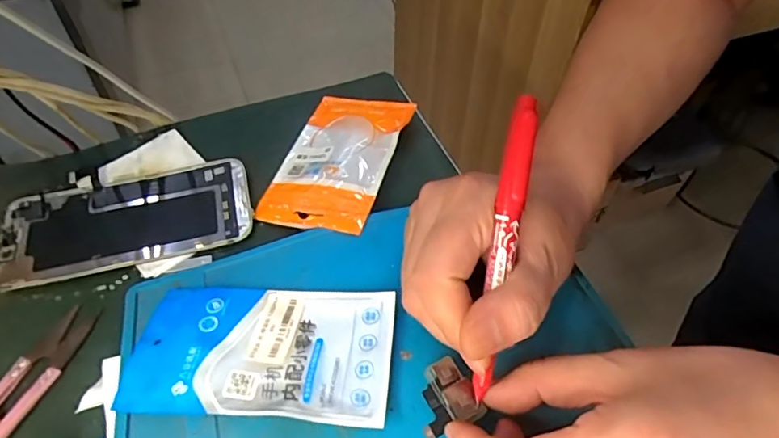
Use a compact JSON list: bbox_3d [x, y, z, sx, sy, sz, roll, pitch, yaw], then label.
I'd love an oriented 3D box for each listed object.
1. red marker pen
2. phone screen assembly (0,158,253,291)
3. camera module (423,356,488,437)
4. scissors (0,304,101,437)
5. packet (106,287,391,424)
[{"bbox_3d":[0.048,0.015,0.216,0.010,0.132,0.009,7,10,9],"label":"red marker pen"},{"bbox_3d":[-0.161,-0.001,0.313,0.143,0.005,0.070,-13,51,-8],"label":"phone screen assembly"},{"bbox_3d":[0.025,0.079,0.229,0.028,0.005,0.029,-19,52,-13],"label":"camera module"},{"bbox_3d":[-0.180,0.084,0.243,0.021,0.011,0.099,12,52,13],"label":"scissors"},{"bbox_3d":[-0.062,0.064,0.247,0.126,0.014,0.068,1,50,4],"label":"packet"}]

